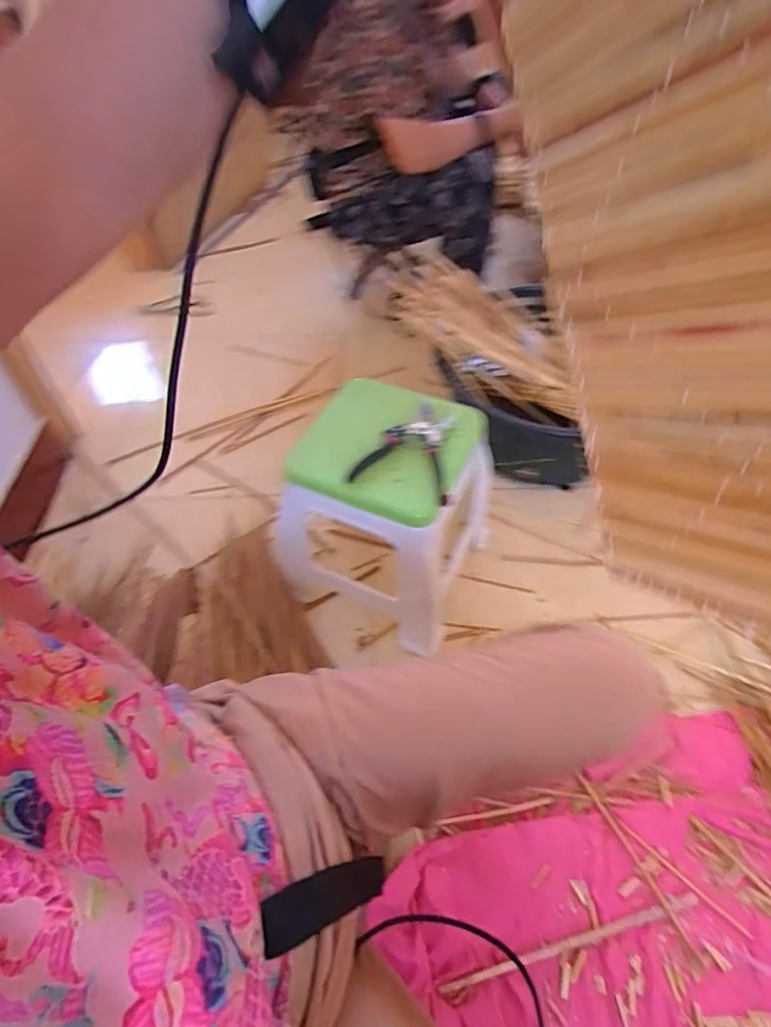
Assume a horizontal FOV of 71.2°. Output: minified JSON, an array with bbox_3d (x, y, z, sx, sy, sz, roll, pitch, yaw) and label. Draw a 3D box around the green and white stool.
[{"bbox_3d":[0.019,-0.016,0.927,0.291,0.328,0.250,21,56,14],"label":"green and white stool"}]

